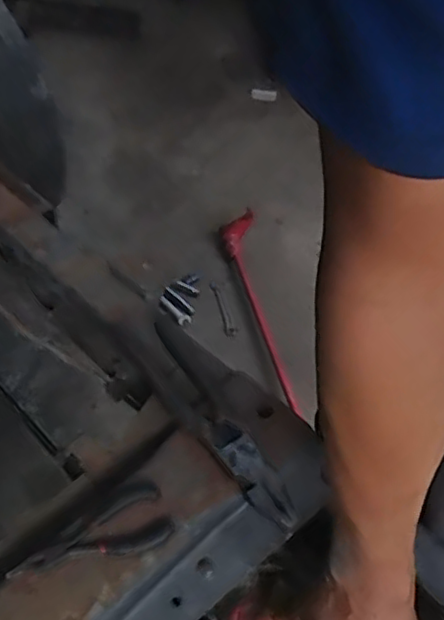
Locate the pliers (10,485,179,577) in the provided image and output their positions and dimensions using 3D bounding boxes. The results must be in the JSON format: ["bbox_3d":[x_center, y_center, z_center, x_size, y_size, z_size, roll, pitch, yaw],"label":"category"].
[{"bbox_3d":[-0.097,0.172,0.479,0.117,0.011,0.046,-18,52,-19],"label":"pliers"}]

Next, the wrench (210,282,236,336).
[{"bbox_3d":[-0.003,-0.008,1.520,0.029,0.012,0.181,-11,50,-13],"label":"wrench"}]

